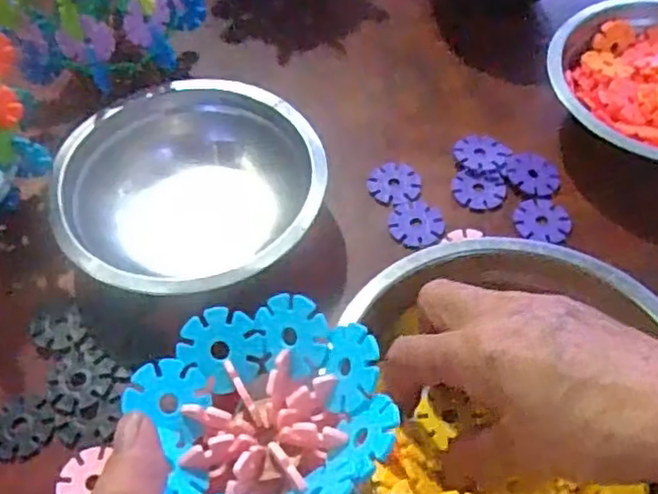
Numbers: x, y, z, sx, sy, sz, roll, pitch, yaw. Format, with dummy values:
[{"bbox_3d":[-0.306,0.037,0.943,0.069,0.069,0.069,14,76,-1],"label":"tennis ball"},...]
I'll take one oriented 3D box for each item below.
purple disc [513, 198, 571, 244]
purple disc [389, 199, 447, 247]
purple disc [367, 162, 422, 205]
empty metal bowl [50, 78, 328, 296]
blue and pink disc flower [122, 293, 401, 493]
[{"bbox_3d":[0.124,-0.016,0.391,0.031,0.004,0.031,0,55,1],"label":"purple disc"},{"bbox_3d":[0.051,-0.014,0.388,0.031,0.004,0.033,0,55,1],"label":"purple disc"},{"bbox_3d":[0.040,-0.039,0.410,0.032,0.004,0.032,0,55,1],"label":"purple disc"},{"bbox_3d":[-0.075,-0.031,0.378,0.137,0.045,0.136,0,55,1],"label":"empty metal bowl"},{"bbox_3d":[-0.022,0.055,0.234,0.080,0.034,0.086,0,59,0],"label":"blue and pink disc flower"}]

